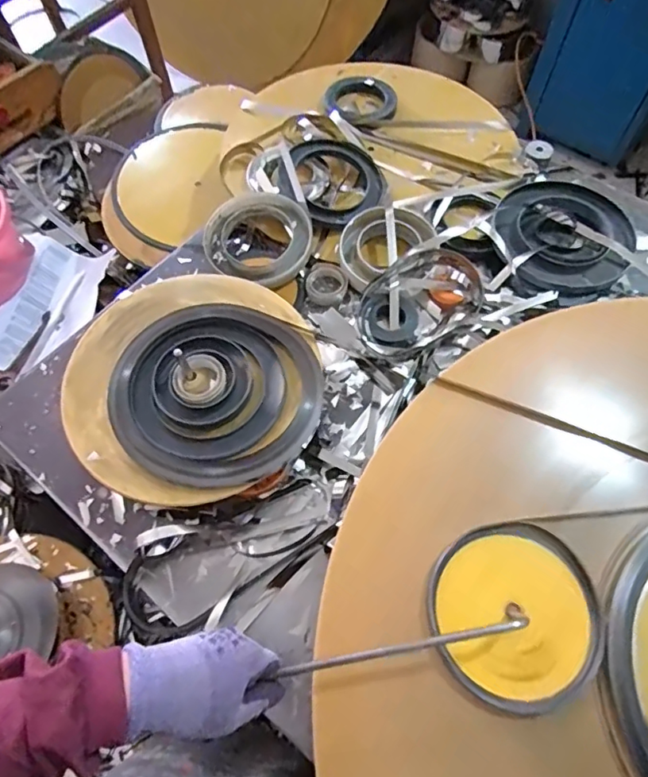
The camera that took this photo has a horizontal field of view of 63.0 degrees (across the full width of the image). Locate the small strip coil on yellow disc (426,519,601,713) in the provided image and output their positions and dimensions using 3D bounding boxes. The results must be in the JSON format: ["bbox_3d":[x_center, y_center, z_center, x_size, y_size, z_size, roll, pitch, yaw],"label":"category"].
[{"bbox_3d":[0.176,0.202,0.484,0.152,0.023,0.149,-1,62,1],"label":"small strip coil on yellow disc"}]

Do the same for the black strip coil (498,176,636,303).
[{"bbox_3d":[0.328,-0.212,0.726,0.182,0.029,0.195,-1,62,1],"label":"black strip coil"}]

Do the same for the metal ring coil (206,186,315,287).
[{"bbox_3d":[-0.086,-0.203,0.716,0.134,0.037,0.138,-1,62,1],"label":"metal ring coil"}]

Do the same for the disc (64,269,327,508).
[{"bbox_3d":[-0.148,-0.017,0.599,0.273,0.027,0.284,-1,62,1],"label":"disc"}]

